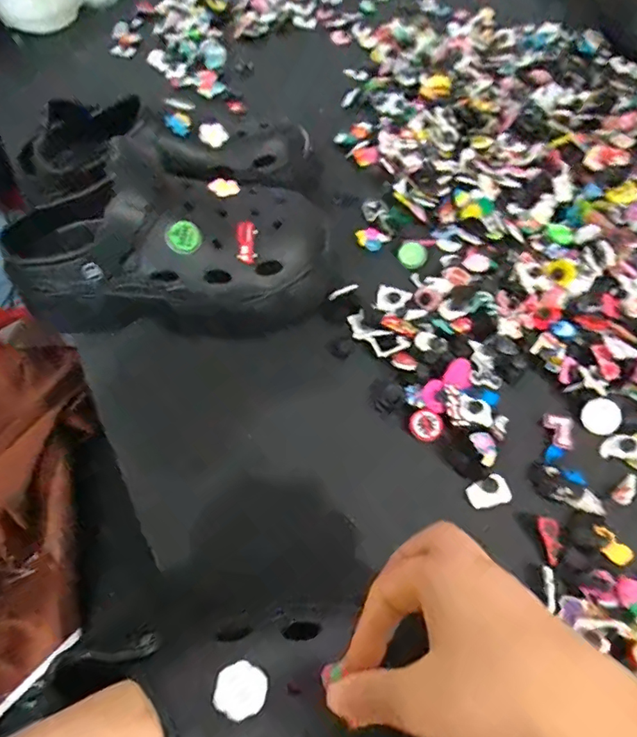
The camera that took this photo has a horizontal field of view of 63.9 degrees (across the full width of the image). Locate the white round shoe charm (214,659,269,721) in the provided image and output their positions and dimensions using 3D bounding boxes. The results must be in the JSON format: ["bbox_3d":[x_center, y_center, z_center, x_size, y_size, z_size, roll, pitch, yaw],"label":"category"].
[{"bbox_3d":[-0.036,0.151,0.239,0.023,0.004,0.022,0,60,1],"label":"white round shoe charm"}]

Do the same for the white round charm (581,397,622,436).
[{"bbox_3d":[0.221,0.038,0.399,0.028,0.004,0.028,-1,88,21],"label":"white round charm"}]

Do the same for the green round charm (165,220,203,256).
[{"bbox_3d":[-0.105,-0.101,0.398,0.004,0.026,0.026,19,68,45],"label":"green round charm"}]

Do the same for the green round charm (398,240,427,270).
[{"bbox_3d":[0.090,-0.109,0.492,0.027,0.010,0.028,0,60,1],"label":"green round charm"}]

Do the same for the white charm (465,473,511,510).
[{"bbox_3d":[0.124,0.089,0.372,0.030,0.004,0.021,-14,61,-7],"label":"white charm"}]

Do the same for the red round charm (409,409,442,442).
[{"bbox_3d":[0.084,0.044,0.398,0.025,0.007,0.024,0,60,1],"label":"red round charm"}]

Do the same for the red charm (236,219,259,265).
[{"bbox_3d":[-0.057,-0.100,0.405,0.016,0.009,0.034,0,95,-2],"label":"red charm"}]

